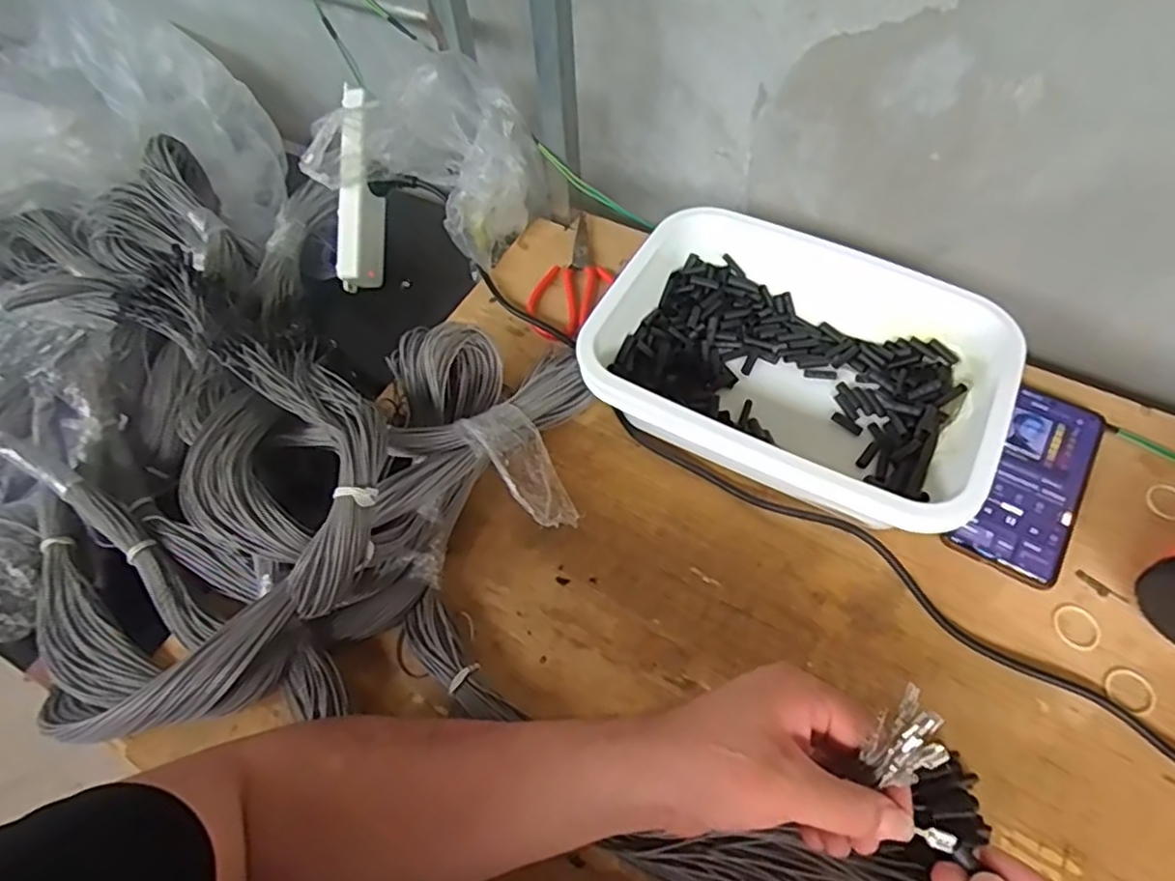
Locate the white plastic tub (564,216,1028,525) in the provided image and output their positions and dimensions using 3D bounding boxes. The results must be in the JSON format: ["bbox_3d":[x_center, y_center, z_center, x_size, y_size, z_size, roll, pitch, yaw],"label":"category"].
[{"bbox_3d":[0.163,-0.062,0.533,0.284,0.089,0.211,23,62,16],"label":"white plastic tub"}]

